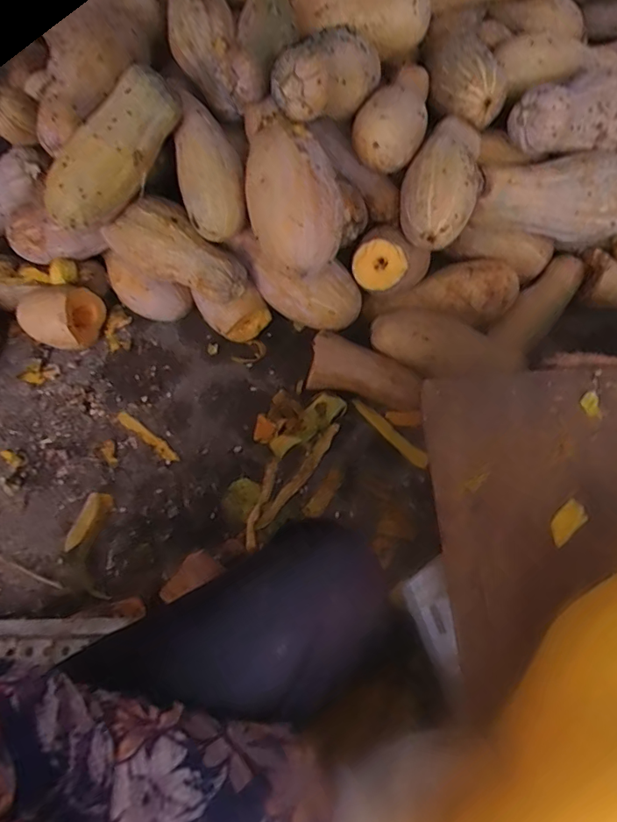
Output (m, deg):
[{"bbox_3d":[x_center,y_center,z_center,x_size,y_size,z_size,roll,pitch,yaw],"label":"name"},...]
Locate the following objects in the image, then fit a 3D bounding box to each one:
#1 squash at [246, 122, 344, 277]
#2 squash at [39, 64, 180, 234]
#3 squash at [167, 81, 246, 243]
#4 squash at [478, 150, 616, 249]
[{"bbox_3d":[-0.023,-0.341,0.798,0.147,0.121,0.224,-11,62,-5],"label":"squash"},{"bbox_3d":[-0.325,-0.416,0.810,0.278,0.126,0.110,-47,67,11],"label":"squash"},{"bbox_3d":[-0.166,-0.402,0.835,0.103,0.112,0.207,-12,106,-4],"label":"squash"},{"bbox_3d":[0.465,-0.388,0.919,0.307,0.135,0.121,-2,62,0],"label":"squash"}]

